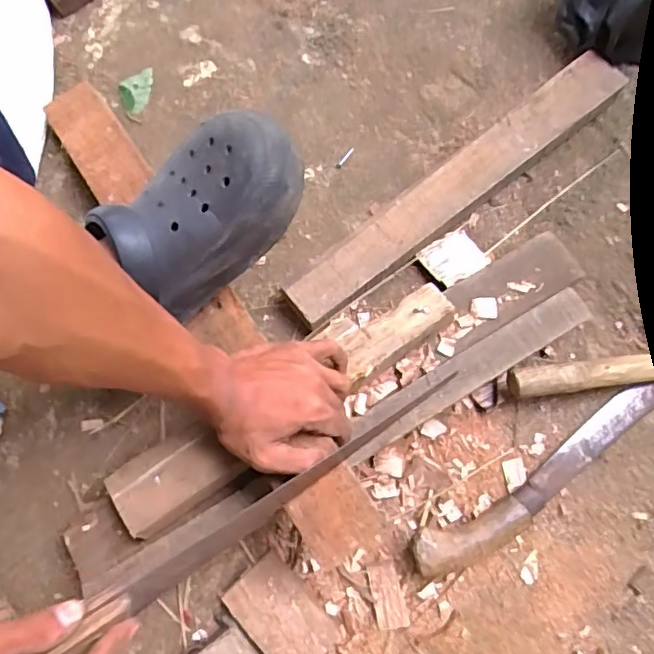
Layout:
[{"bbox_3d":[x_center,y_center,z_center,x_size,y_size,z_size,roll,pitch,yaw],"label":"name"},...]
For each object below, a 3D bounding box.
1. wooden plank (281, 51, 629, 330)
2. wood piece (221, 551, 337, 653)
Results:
[{"bbox_3d":[0.141,-0.157,0.633,0.453,0.046,0.063,-38,78,-8],"label":"wooden plank"},{"bbox_3d":[-0.041,0.263,0.525,0.060,0.040,0.097,-41,78,-9],"label":"wood piece"}]

